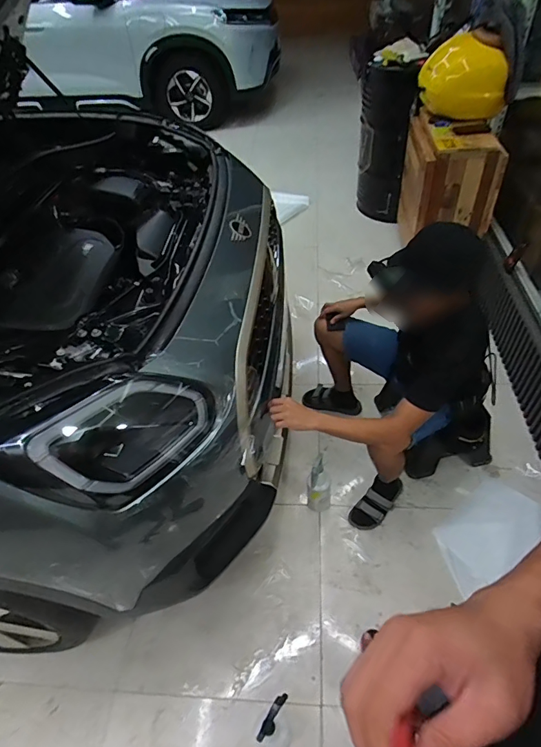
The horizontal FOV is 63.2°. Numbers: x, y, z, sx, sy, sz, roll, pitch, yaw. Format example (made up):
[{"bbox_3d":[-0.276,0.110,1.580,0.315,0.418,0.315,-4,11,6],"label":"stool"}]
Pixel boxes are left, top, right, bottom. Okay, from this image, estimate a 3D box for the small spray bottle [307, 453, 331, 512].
[{"bbox_3d":[0.172,0.388,1.530,0.087,0.286,0.076,6,47,11],"label":"small spray bottle"}]

